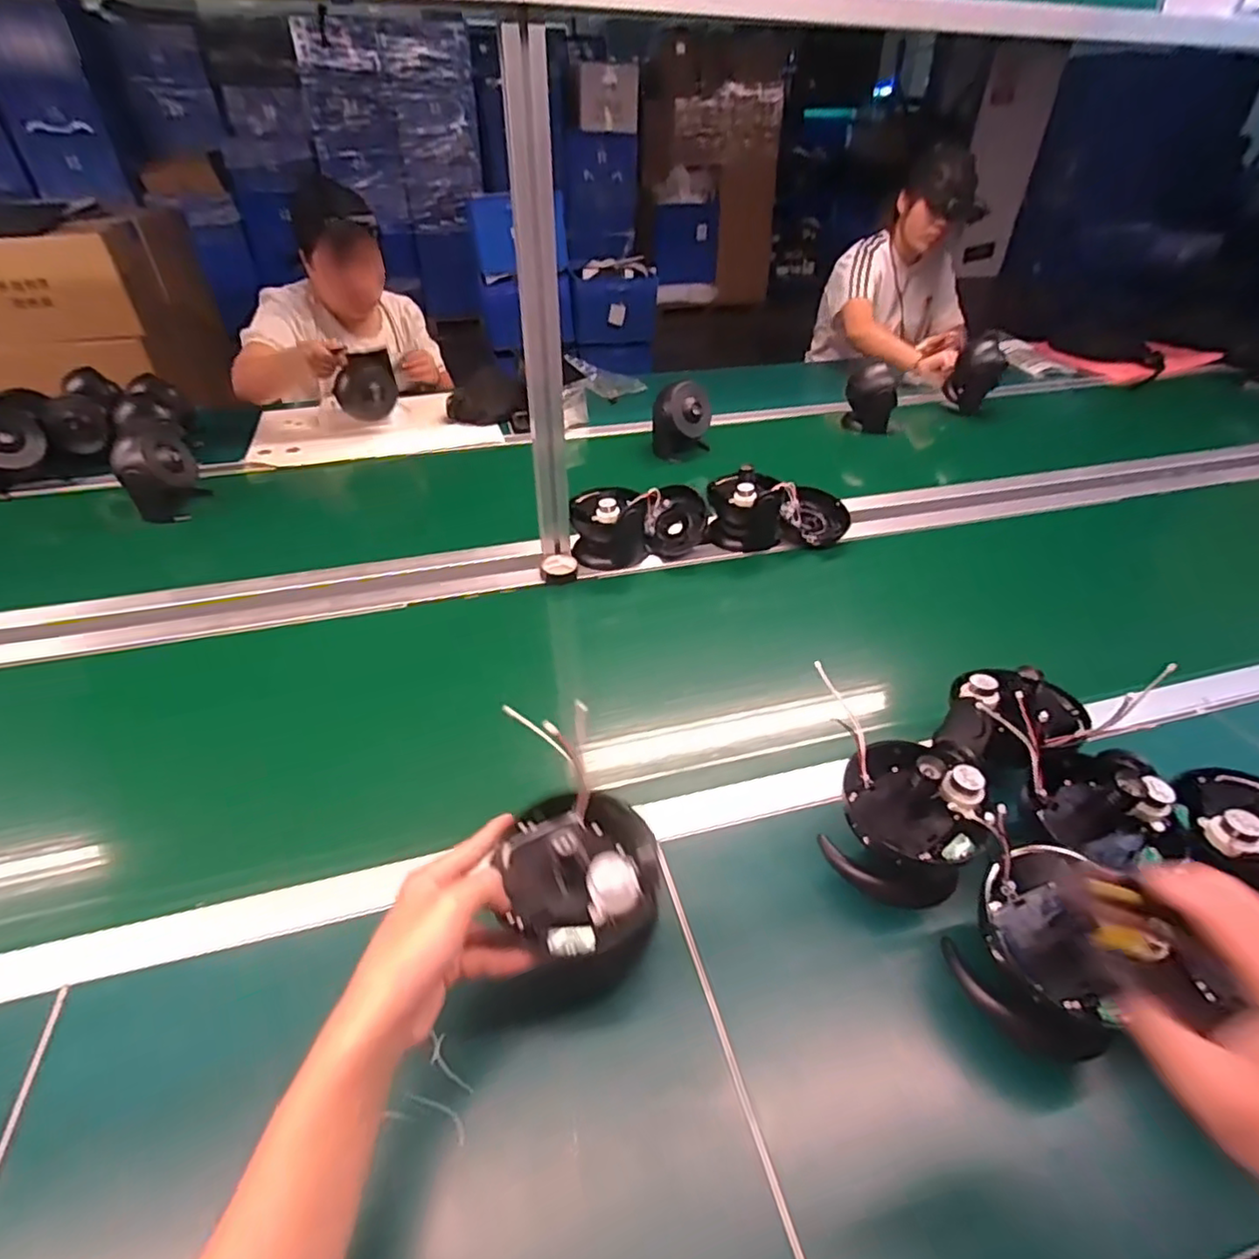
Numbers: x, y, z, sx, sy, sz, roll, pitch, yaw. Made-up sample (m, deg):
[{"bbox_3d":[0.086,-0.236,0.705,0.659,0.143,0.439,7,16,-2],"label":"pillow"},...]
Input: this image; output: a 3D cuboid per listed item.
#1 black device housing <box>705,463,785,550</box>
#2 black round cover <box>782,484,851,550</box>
[{"bbox_3d":[0.185,-0.199,1.014,0.123,0.113,0.081,8,39,11],"label":"black device housing"},{"bbox_3d":[0.302,-0.186,1.040,0.111,0.045,0.111,5,69,-12],"label":"black round cover"}]

